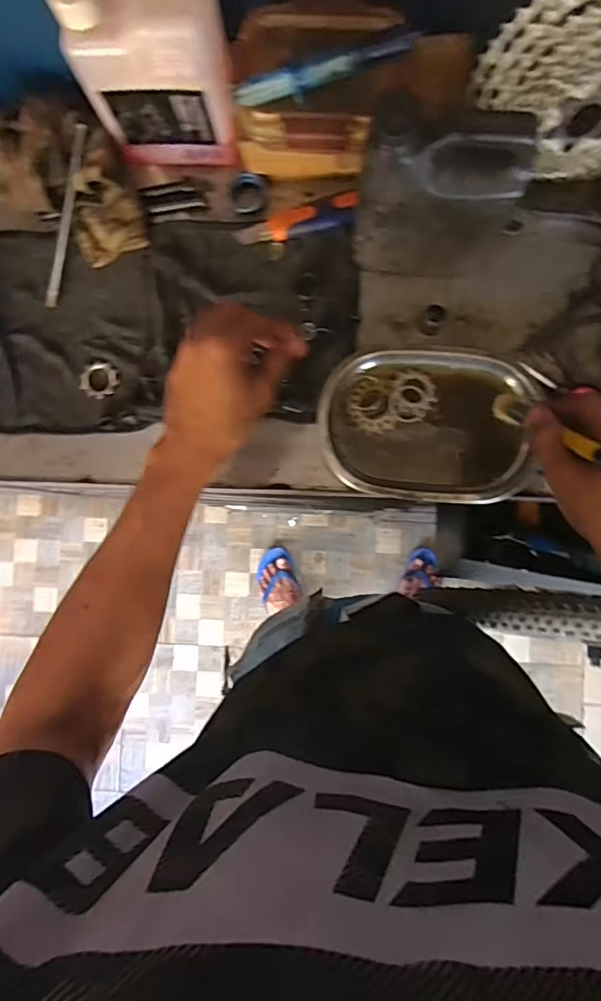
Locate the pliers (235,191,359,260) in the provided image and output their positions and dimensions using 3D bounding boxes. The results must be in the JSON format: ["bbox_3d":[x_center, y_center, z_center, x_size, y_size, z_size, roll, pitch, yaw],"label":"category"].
[{"bbox_3d":[-0.002,-0.285,0.548,0.127,0.025,0.035,-13,87,1],"label":"pliers"}]

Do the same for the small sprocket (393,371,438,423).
[{"bbox_3d":[0.117,-0.107,0.550,0.042,0.016,0.048,27,89,3],"label":"small sprocket"}]

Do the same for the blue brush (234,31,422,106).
[{"bbox_3d":[0.020,-0.343,0.420,0.146,0.017,0.019,-18,87,1],"label":"blue brush"}]

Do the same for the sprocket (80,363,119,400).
[{"bbox_3d":[-0.217,-0.130,0.570,0.039,0.004,0.038,0,87,2],"label":"sprocket"}]

